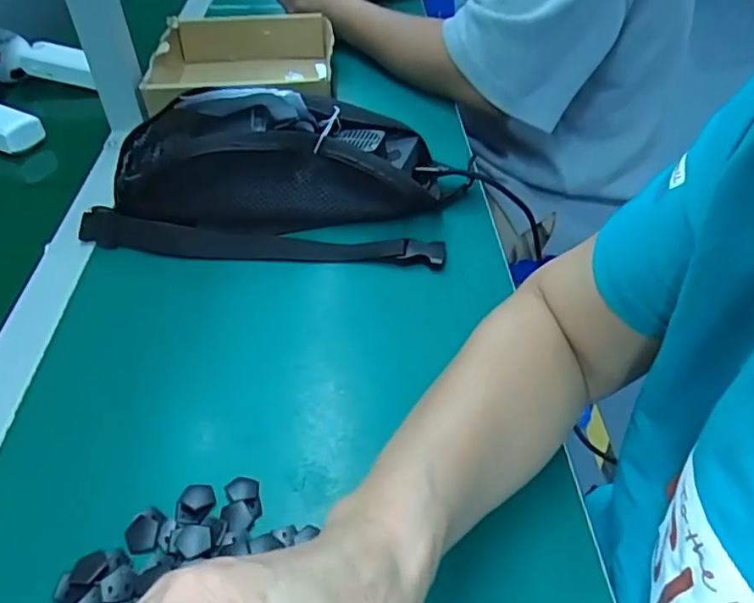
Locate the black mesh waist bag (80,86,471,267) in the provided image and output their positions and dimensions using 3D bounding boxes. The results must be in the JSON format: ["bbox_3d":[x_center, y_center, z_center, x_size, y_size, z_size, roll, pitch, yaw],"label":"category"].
[{"bbox_3d":[-0.084,-0.125,0.513,0.310,0.090,0.177,3,43,5],"label":"black mesh waist bag"}]

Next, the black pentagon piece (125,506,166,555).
[{"bbox_3d":[-0.126,0.125,0.318,0.023,0.007,0.020,-30,50,-28],"label":"black pentagon piece"}]

